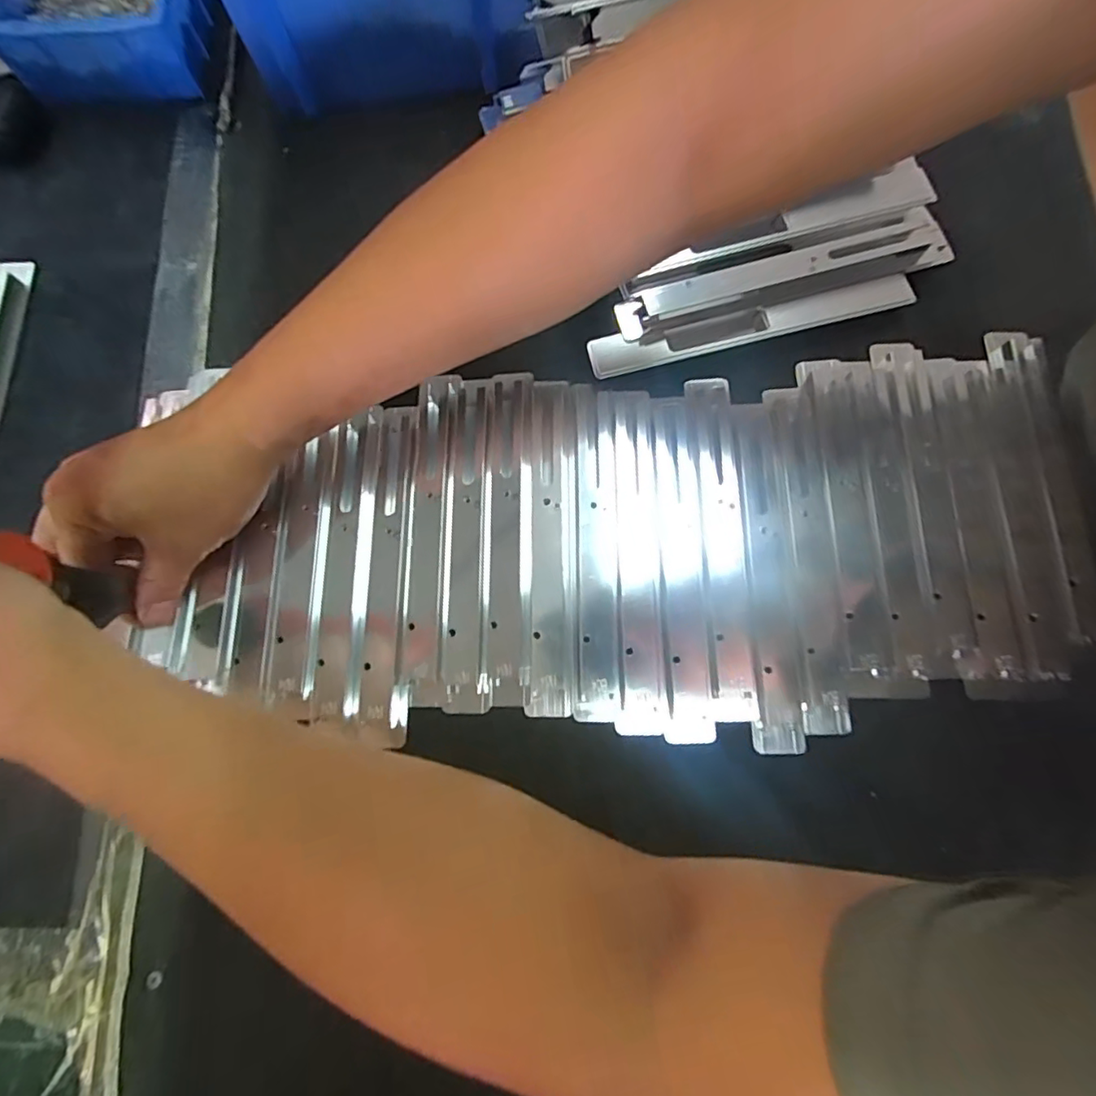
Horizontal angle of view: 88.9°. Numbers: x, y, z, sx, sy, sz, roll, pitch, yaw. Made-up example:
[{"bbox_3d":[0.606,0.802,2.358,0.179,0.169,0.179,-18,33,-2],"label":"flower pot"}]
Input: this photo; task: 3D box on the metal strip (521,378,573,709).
[{"bbox_3d":[0.000,-0.008,0.337,0.029,0.015,0.209,0,76,1],"label":"metal strip"}]

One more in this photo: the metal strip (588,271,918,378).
[{"bbox_3d":[0.136,-0.147,0.364,0.218,0.011,0.028,-14,77,-2],"label":"metal strip"}]

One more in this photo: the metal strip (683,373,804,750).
[{"bbox_3d":[0.116,0.001,0.327,0.026,0.007,0.227,-8,76,-1],"label":"metal strip"}]

